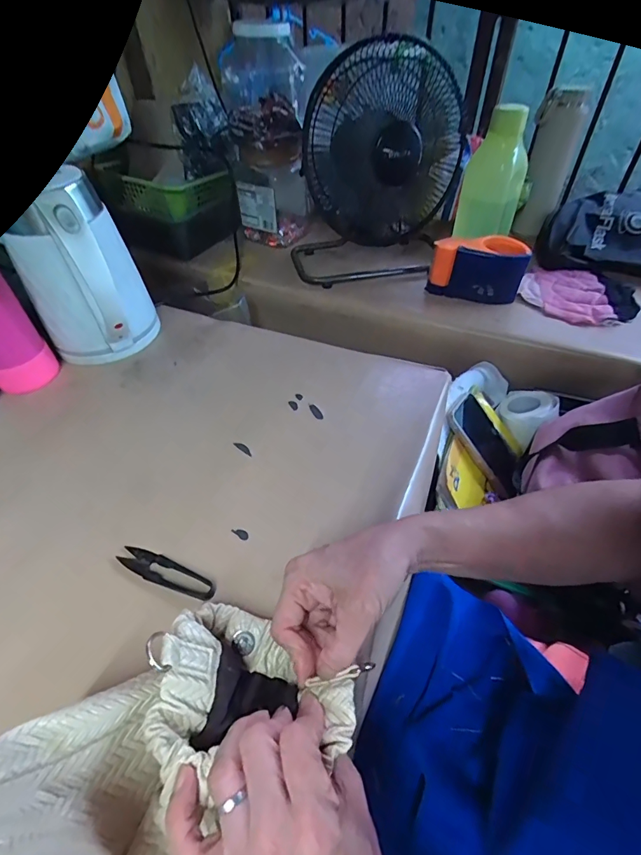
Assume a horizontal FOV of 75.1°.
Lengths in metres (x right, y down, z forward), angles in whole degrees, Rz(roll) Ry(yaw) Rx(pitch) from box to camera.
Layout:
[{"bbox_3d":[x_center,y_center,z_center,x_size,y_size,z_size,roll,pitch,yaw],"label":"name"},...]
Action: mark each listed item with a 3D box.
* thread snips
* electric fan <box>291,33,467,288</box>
[{"bbox_3d":[-0.140,0.130,0.376,0.097,0.004,0.024,19,50,18],"label":"thread snips"},{"bbox_3d":[0.089,-0.449,0.717,0.280,0.312,0.199,-5,47,-4],"label":"electric fan"}]

